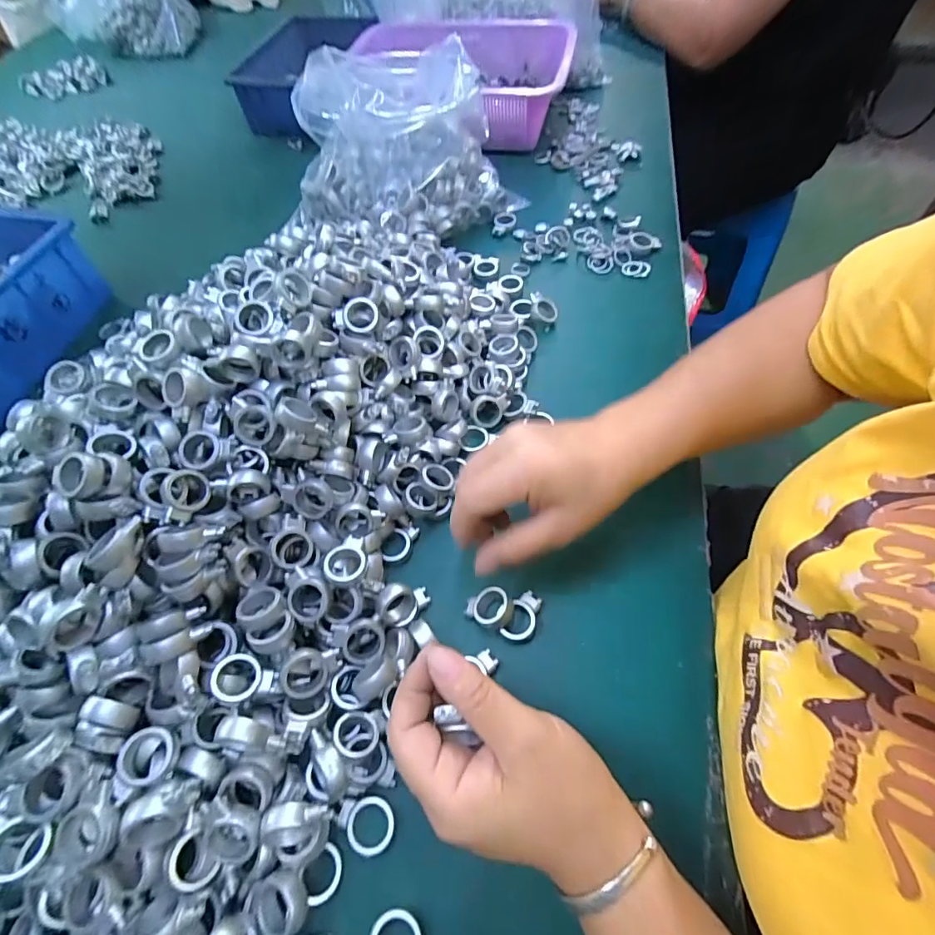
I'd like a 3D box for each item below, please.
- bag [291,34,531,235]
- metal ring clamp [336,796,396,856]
[{"bbox_3d":[-0.072,-0.346,0.501,0.203,0.147,0.160,-39,64,-18],"label":"bag"},{"bbox_3d":[-0.055,0.193,0.256,0.030,0.004,0.025,0,59,4],"label":"metal ring clamp"}]

